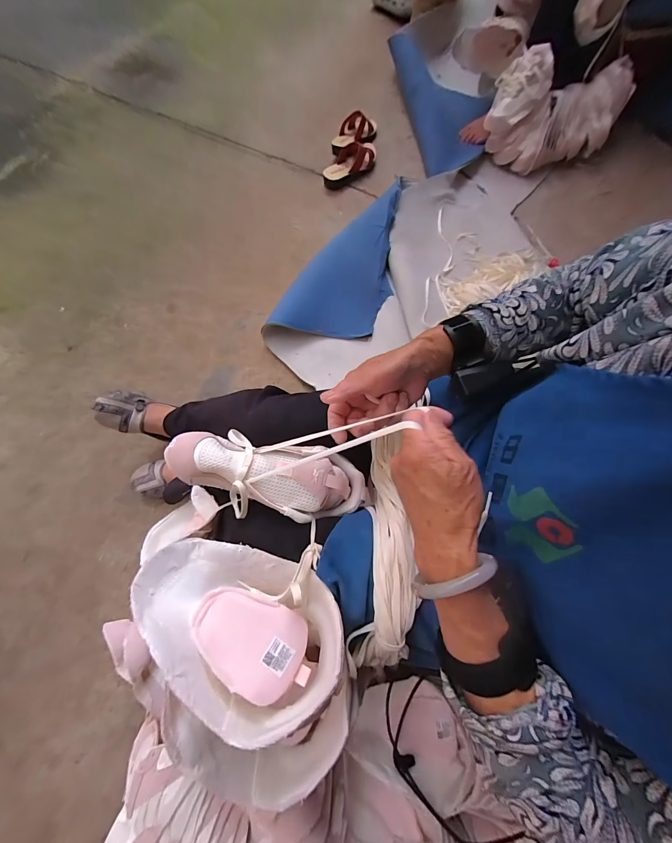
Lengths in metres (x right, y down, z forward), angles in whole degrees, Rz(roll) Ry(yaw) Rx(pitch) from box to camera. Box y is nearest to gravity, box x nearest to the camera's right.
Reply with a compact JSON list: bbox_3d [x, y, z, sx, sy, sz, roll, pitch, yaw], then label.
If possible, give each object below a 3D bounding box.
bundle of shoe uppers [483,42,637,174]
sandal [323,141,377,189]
[{"bbox_3d":[0.700,-0.990,1.074,0.433,0.208,0.223,-17,74,-9],"label":"bundle of shoe uppers"},{"bbox_3d":[0.049,-0.853,1.112,0.226,0.064,0.096,-35,73,-12],"label":"sandal"}]

